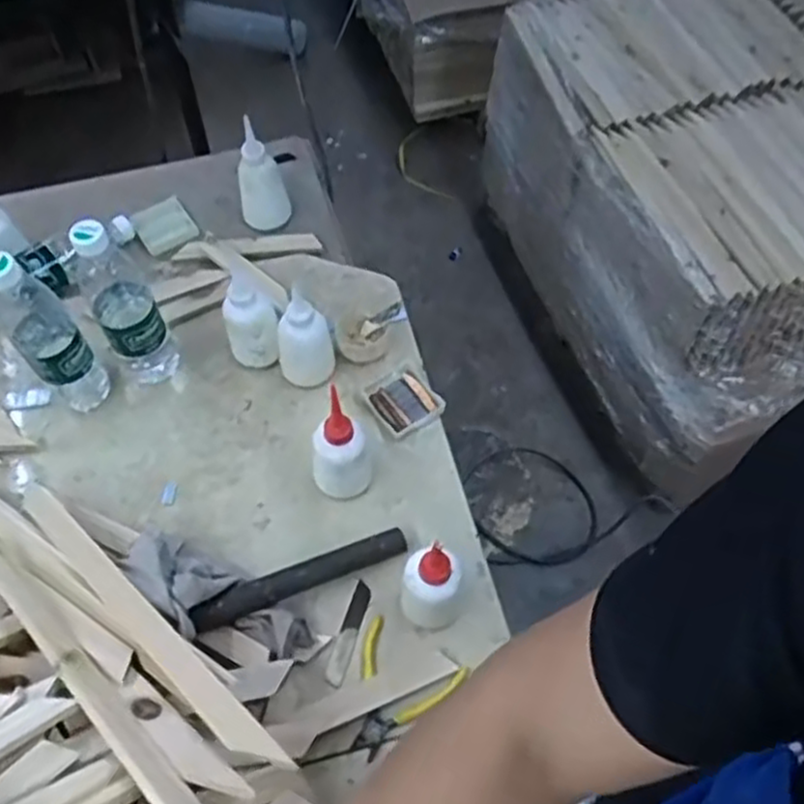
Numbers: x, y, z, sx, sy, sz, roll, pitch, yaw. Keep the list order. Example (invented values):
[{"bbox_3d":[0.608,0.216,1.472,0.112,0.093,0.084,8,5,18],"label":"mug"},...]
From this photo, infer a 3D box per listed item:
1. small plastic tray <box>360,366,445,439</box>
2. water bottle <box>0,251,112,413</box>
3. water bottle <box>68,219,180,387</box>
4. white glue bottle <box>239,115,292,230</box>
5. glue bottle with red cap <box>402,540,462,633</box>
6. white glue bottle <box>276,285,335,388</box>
[{"bbox_3d":[0.003,-0.001,0.864,0.071,0.012,0.080,-33,65,-19],"label":"small plastic tray"},{"bbox_3d":[-0.371,-0.072,0.779,0.061,0.220,0.066,1,59,-1],"label":"water bottle"},{"bbox_3d":[-0.298,-0.106,0.799,0.067,0.225,0.069,-24,63,-15],"label":"water bottle"},{"bbox_3d":[-0.180,-0.286,0.966,0.058,0.141,0.051,13,60,7],"label":"white glue bottle"},{"bbox_3d":[0.029,0.175,0.705,0.055,0.139,0.045,11,59,5],"label":"glue bottle with red cap"},{"bbox_3d":[-0.108,-0.068,0.831,0.062,0.105,0.053,-11,60,-8],"label":"white glue bottle"}]

